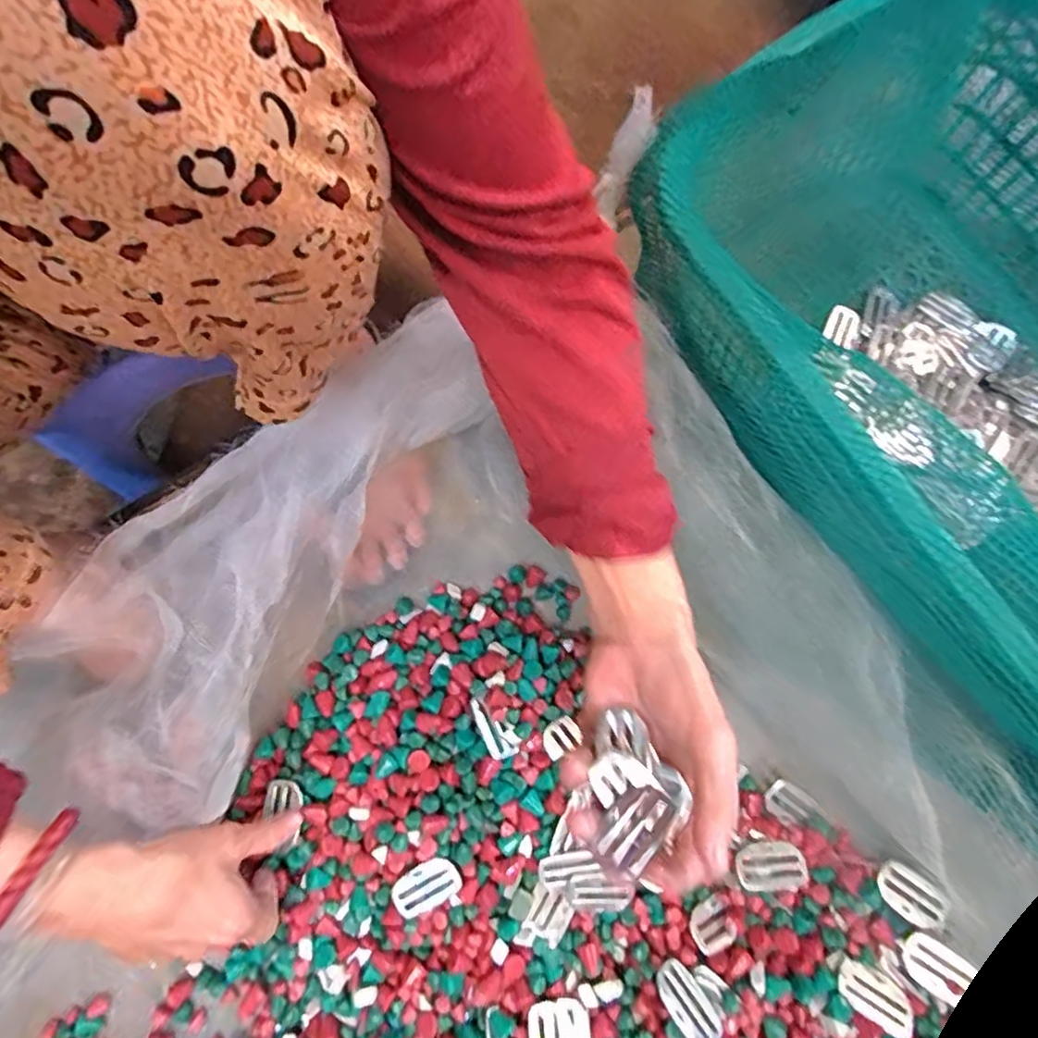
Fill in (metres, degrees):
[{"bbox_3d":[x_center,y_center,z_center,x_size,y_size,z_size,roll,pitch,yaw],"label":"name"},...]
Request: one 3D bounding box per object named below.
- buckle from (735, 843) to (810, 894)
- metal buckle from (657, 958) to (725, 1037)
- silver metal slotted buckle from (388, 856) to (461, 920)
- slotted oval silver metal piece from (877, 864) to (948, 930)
[{"bbox_3d":[0.169,0.234,0.424,0.048,0.010,0.029,-10,74,-1],"label":"buckle"},{"bbox_3d":[0.104,0.299,0.388,0.030,0.004,0.046,-17,50,-44],"label":"metal buckle"},{"bbox_3d":[-0.062,0.246,0.419,0.045,0.009,0.030,-31,76,-7],"label":"silver metal slotted buckle"},{"bbox_3d":[0.259,0.250,0.417,0.044,0.007,0.027,38,79,11],"label":"slotted oval silver metal piece"}]

